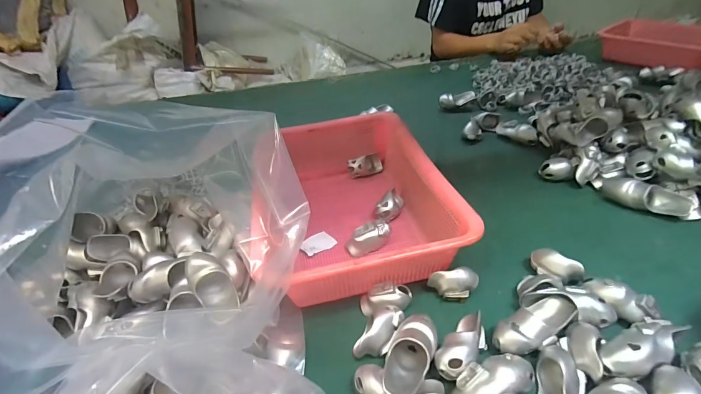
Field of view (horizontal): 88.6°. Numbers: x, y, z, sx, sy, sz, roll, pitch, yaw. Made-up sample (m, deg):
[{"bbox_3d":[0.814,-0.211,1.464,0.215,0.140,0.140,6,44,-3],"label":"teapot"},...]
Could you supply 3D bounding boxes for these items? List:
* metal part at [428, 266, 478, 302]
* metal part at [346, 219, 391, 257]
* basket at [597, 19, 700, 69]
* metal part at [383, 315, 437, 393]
[{"bbox_3d":[0.121,0.103,0.425,0.056,0.030,0.027,0,38,8],"label":"metal part"},{"bbox_3d":[0.025,0.056,0.497,0.060,0.032,0.026,-15,39,-11],"label":"metal part"},{"bbox_3d":[0.795,-0.397,0.920,0.167,0.070,0.275,-29,43,-26],"label":"basket"},{"bbox_3d":[0.056,0.157,0.347,0.039,0.035,0.089,13,42,24],"label":"metal part"}]

